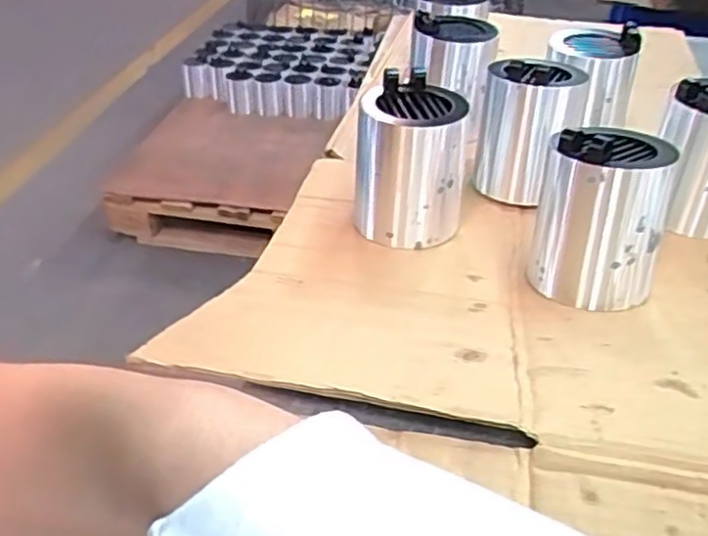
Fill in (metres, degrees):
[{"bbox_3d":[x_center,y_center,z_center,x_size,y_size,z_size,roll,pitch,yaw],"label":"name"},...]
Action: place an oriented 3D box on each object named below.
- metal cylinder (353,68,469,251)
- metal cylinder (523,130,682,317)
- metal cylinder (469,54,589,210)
[{"bbox_3d":[0.048,-0.086,0.585,0.087,0.113,0.084,12,37,14],"label":"metal cylinder"},{"bbox_3d":[0.177,-0.038,0.512,0.086,0.124,0.083,11,37,13],"label":"metal cylinder"},{"bbox_3d":[0.157,-0.127,0.642,0.084,0.118,0.088,8,36,9],"label":"metal cylinder"}]

